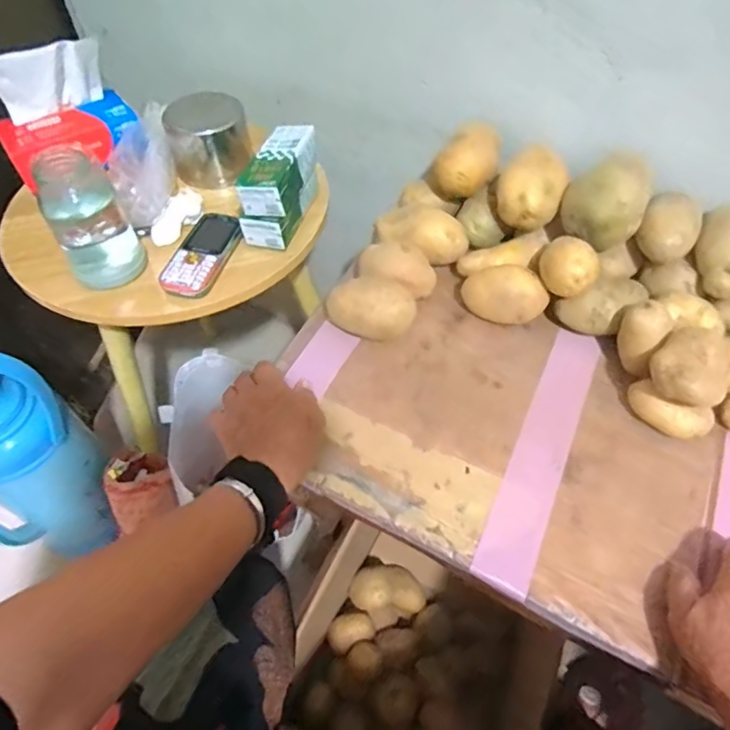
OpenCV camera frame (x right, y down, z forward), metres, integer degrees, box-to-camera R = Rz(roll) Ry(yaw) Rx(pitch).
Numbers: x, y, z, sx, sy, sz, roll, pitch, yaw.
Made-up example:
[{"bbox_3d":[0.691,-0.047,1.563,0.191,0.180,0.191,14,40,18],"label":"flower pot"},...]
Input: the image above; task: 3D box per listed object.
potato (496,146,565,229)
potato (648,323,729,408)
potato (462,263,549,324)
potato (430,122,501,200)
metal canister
[{"bbox_3d":[0.182,-0.191,0.568,0.067,0.065,0.071,18,56,13],"label":"potato"},{"bbox_3d":[0.283,0.007,0.448,0.064,0.054,0.061,-39,62,-24],"label":"potato"},{"bbox_3d":[0.147,-0.072,0.545,0.083,0.059,0.043,12,55,9],"label":"potato"},{"bbox_3d":[0.115,-0.234,0.589,0.070,0.064,0.058,10,55,8],"label":"potato"},{"bbox_3d":[-0.202,-0.294,0.678,0.098,0.080,0.090,-14,55,-10],"label":"metal canister"}]

